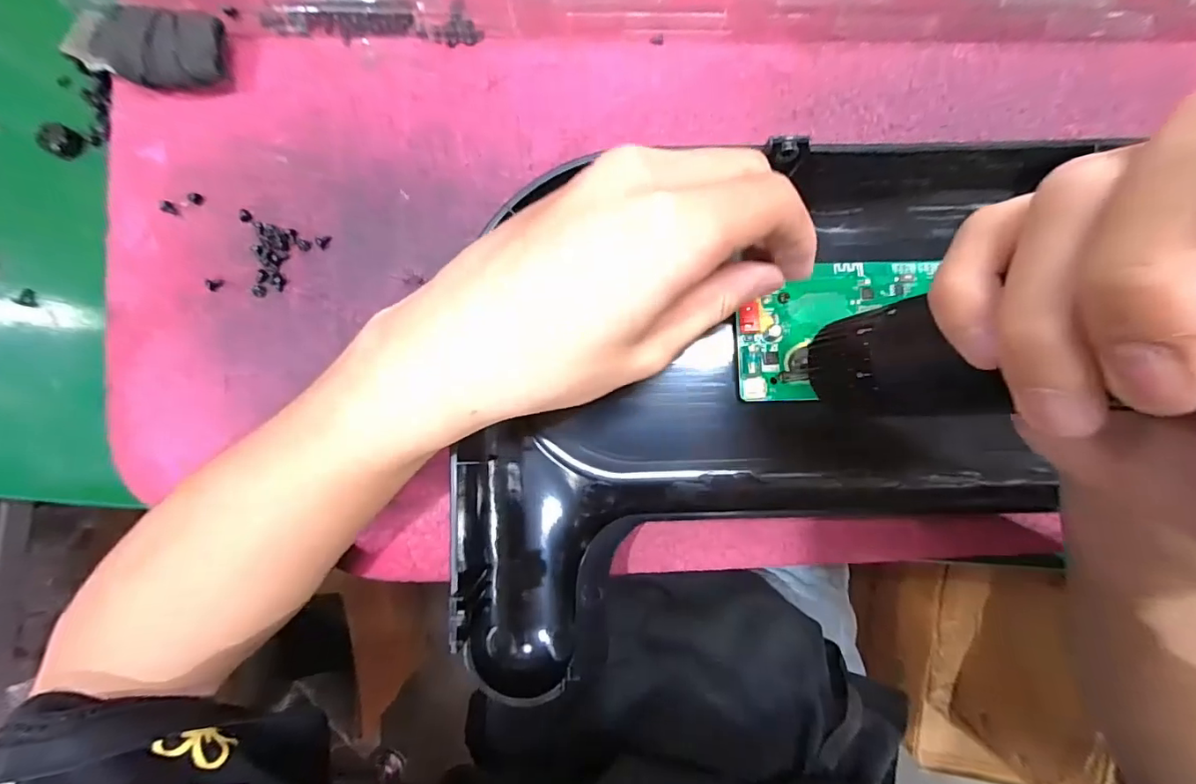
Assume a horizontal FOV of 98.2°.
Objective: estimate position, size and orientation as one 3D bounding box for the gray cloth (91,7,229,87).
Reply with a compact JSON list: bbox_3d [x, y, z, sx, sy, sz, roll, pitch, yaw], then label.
[{"bbox_3d":[-0.192,-0.151,0.230,0.053,0.019,0.029,1,88,0],"label":"gray cloth"}]

